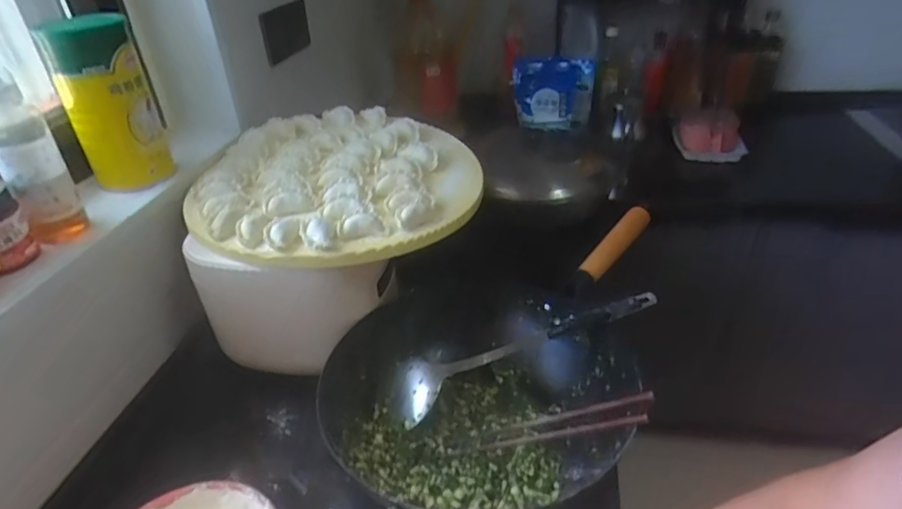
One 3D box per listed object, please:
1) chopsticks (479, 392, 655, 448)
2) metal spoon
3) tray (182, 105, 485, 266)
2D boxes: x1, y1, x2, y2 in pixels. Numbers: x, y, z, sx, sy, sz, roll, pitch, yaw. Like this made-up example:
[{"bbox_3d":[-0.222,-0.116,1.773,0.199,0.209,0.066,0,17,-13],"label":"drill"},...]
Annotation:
[{"bbox_3d":[0.113,0.175,0.568,0.183,0.014,0.036,-21,29,24],"label":"chopsticks"},{"bbox_3d":[0.087,0.109,0.645,0.313,0.025,0.060,-21,37,-2],"label":"metal spoon"},{"bbox_3d":[-0.150,-0.112,0.774,0.381,0.041,0.385,-7,33,-4],"label":"tray"}]

